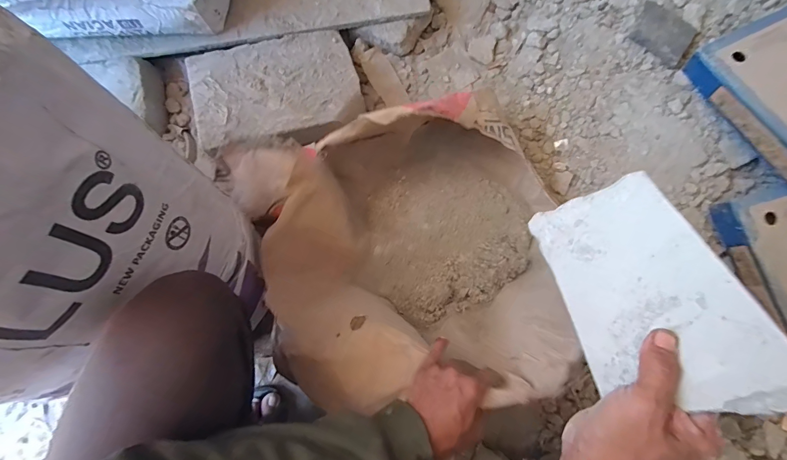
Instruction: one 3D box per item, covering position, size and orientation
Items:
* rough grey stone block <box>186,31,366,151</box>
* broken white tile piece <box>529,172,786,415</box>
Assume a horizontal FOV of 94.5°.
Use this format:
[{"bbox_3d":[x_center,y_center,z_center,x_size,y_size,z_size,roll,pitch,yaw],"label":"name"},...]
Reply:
[{"bbox_3d":[-0.228,-0.275,0.704,0.309,0.033,0.194,-12,77,-1],"label":"rough grey stone block"},{"bbox_3d":[0.207,0.043,0.320,0.005,0.120,0.242,31,36,-24],"label":"broken white tile piece"}]

